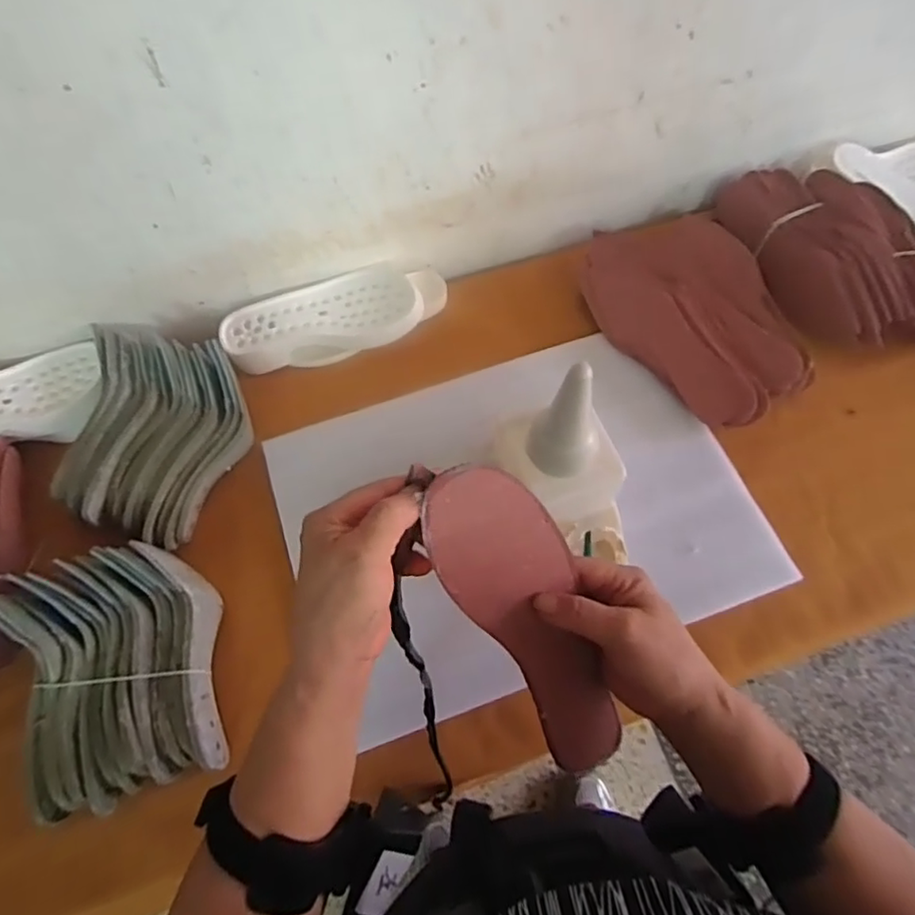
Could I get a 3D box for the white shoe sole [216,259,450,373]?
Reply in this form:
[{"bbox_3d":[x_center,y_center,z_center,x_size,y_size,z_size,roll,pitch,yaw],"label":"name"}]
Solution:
[{"bbox_3d":[-0.159,-0.185,0.819,0.297,0.060,0.105,-15,64,-4],"label":"white shoe sole"}]

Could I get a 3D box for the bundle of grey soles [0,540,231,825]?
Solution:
[{"bbox_3d":[-0.339,0.208,0.609,0.183,0.086,0.237,-18,64,-6],"label":"bundle of grey soles"}]

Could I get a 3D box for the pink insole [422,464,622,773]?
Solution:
[{"bbox_3d":[0.051,0.102,0.376,0.069,0.004,0.226,-32,109,-3],"label":"pink insole"}]

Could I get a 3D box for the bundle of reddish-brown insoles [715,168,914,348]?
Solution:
[{"bbox_3d":[0.504,-0.270,0.820,0.194,0.082,0.308,-13,64,-4],"label":"bundle of reddish-brown insoles"}]

